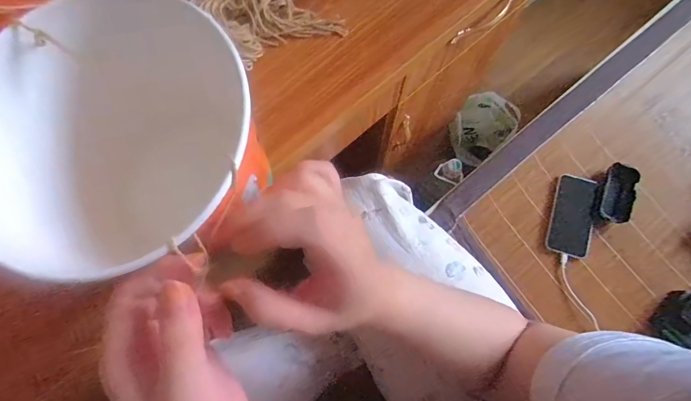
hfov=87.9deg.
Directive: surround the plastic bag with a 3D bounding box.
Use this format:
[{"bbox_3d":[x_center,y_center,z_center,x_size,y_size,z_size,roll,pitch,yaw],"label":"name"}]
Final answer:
[{"bbox_3d":[0.380,-0.202,1.011,0.153,0.136,0.145,36,79,8],"label":"plastic bag"}]

